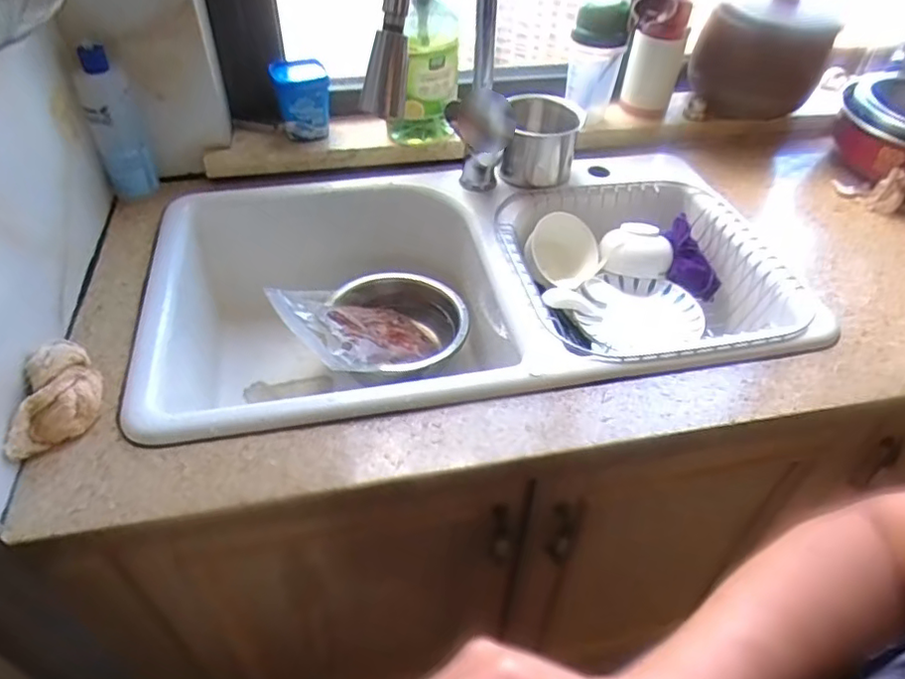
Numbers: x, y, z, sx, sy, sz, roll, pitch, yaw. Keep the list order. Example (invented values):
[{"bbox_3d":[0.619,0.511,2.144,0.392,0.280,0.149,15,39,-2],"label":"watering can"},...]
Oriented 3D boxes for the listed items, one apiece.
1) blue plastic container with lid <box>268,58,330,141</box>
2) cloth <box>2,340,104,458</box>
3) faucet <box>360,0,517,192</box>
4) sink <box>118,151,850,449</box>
[{"bbox_3d":[-0.227,-0.359,0.938,0.081,0.109,0.075,-6,45,-8],"label":"blue plastic container with lid"},{"bbox_3d":[-0.398,0.060,0.626,0.062,0.053,0.119,-5,45,-8],"label":"cloth"},{"bbox_3d":[0.001,-0.315,0.760,0.080,0.380,0.285,23,48,20],"label":"faucet"},{"bbox_3d":[0.024,-0.042,0.897,0.827,0.219,0.458,-6,45,-9],"label":"sink"}]

